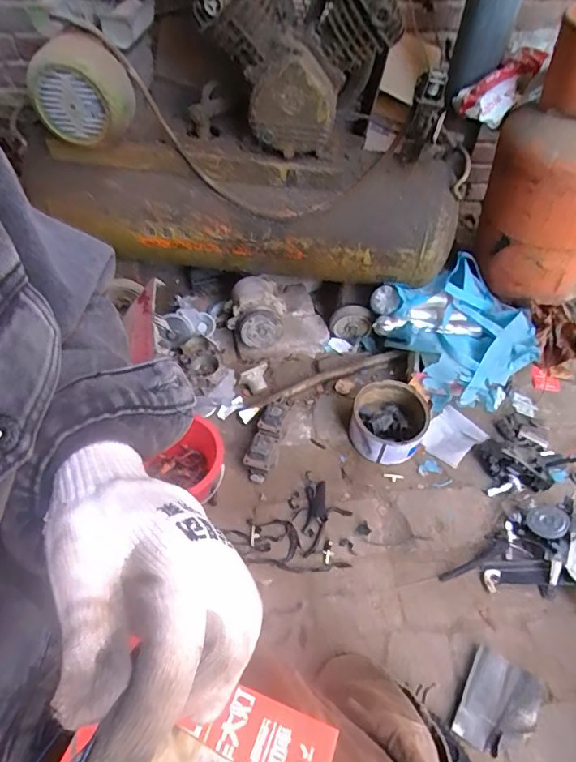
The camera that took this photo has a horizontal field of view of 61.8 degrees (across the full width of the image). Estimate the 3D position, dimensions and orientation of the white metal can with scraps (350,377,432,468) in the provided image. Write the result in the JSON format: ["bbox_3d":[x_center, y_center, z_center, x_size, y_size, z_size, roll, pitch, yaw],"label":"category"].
[{"bbox_3d":[0.206,0.086,0.993,0.147,0.079,0.153,0,52,0],"label":"white metal can with scraps"}]

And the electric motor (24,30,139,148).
[{"bbox_3d":[-0.355,-0.504,0.842,0.157,0.145,0.105,4,52,3],"label":"electric motor"}]

